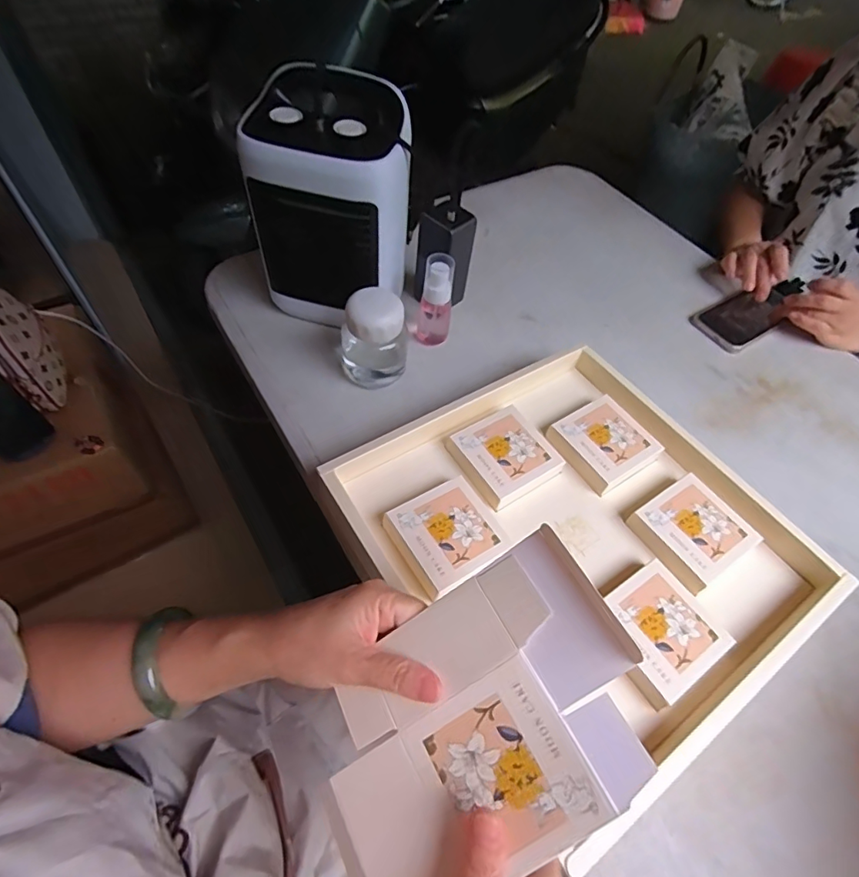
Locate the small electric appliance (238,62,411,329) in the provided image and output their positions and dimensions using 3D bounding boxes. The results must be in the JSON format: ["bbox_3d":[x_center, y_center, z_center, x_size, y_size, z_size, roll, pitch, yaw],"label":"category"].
[{"bbox_3d":[-0.109,-0.245,0.564,0.161,0.244,0.118,10,54,2],"label":"small electric appliance"}]

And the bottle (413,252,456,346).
[{"bbox_3d":[0.006,-0.165,0.600,0.042,0.117,0.035,6,54,-1],"label":"bottle"}]

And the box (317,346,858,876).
[{"bbox_3d":[0.146,0.089,0.467,0.360,0.065,0.342,-27,61,-22],"label":"box"}]

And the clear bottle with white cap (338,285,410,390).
[{"bbox_3d":[-0.063,-0.111,0.561,0.079,0.104,0.059,-6,55,-9],"label":"clear bottle with white cap"}]

